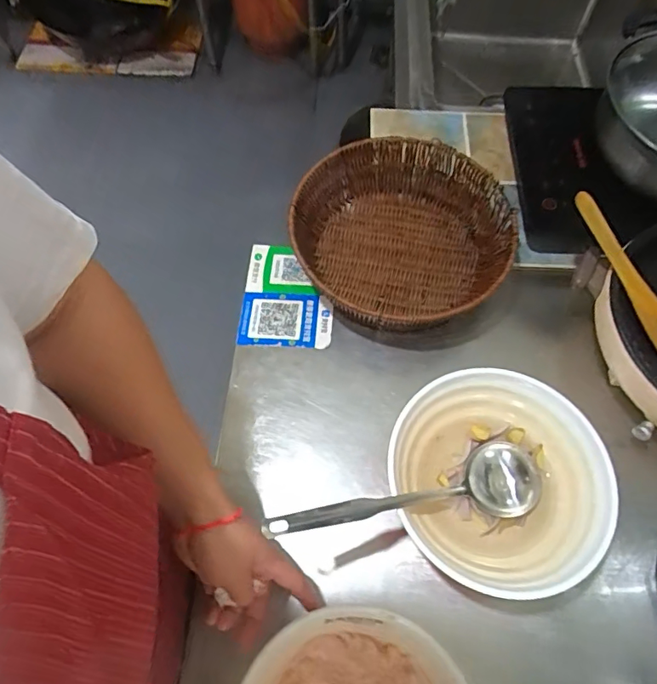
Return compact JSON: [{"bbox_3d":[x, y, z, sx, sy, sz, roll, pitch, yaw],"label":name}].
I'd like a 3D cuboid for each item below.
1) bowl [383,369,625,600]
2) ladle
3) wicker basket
[{"bbox_3d":[0.168,0.140,0.519,0.202,0.098,0.203,0,62,0],"label":"bowl"},{"bbox_3d":[0.075,0.145,0.475,0.289,0.049,0.076,-1,60,-24],"label":"ladle"},{"bbox_3d":[0.087,-0.145,0.679,0.267,0.100,0.280,0,62,0],"label":"wicker basket"}]

